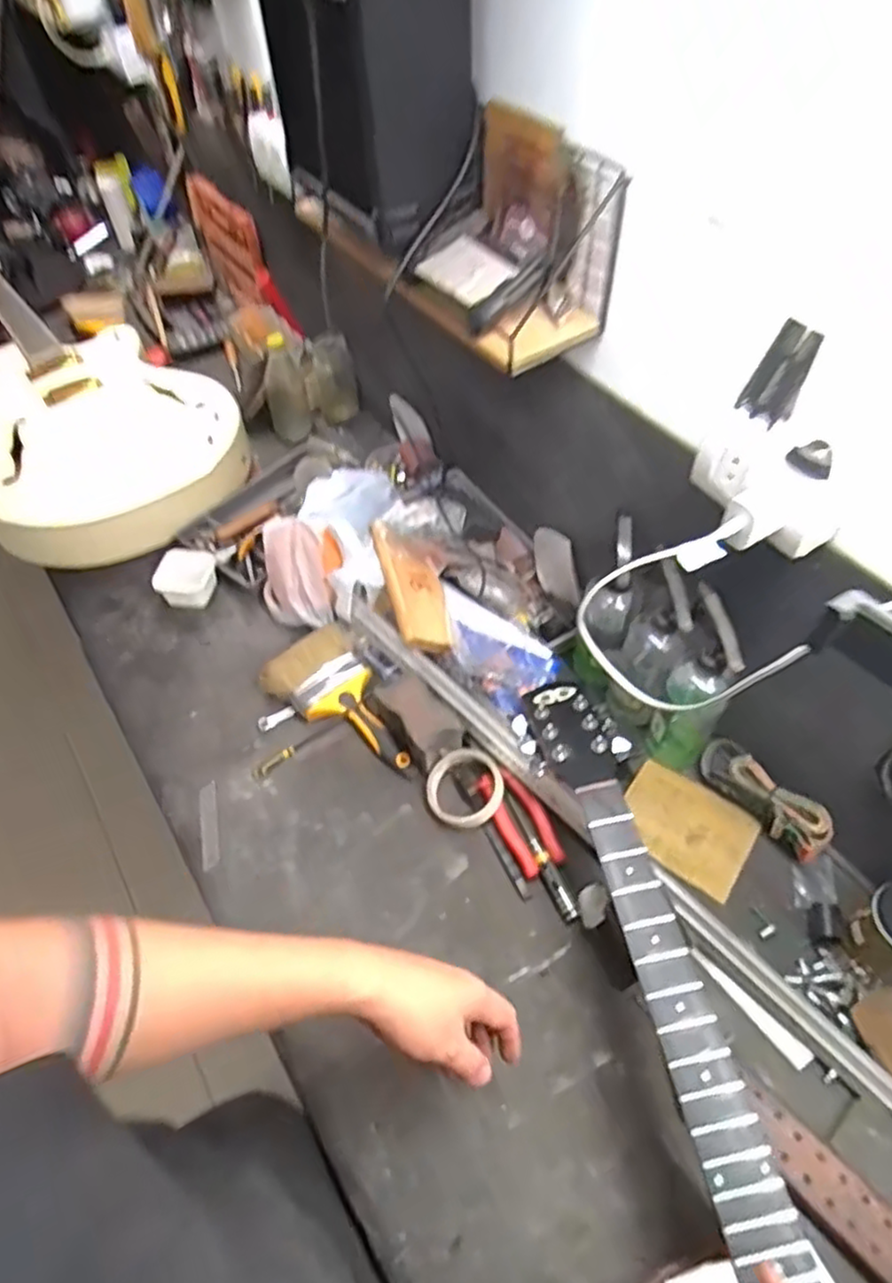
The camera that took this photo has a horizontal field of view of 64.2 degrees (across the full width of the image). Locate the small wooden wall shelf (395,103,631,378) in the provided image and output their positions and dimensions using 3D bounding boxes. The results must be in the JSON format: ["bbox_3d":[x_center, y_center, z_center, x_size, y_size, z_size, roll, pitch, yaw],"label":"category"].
[{"bbox_3d":[0.053,-0.385,0.680,0.123,0.149,0.196,-28,57,-19],"label":"small wooden wall shelf"}]

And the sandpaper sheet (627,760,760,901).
[{"bbox_3d":[0.266,0.208,0.795,0.138,0.009,0.104,29,58,21],"label":"sandpaper sheet"}]

